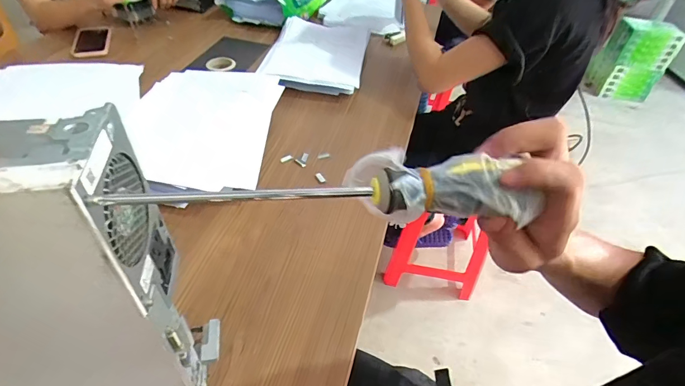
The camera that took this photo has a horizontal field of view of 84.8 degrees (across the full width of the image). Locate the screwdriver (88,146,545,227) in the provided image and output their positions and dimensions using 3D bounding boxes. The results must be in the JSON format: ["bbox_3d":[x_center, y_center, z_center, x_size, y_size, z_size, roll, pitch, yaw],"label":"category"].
[{"bbox_3d":[-0.003,0.000,0.217,0.234,0.033,0.033,-2,45,-6],"label":"screwdriver"}]

